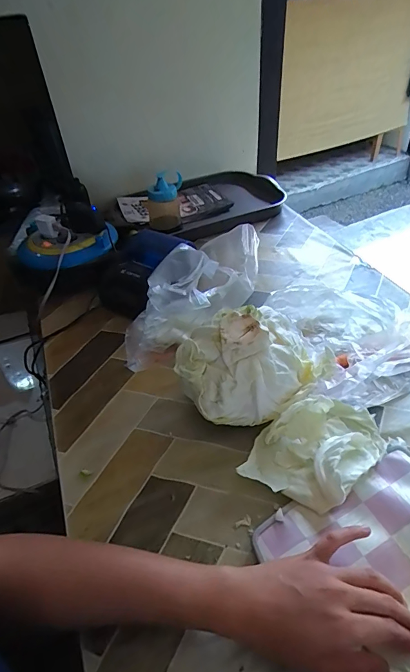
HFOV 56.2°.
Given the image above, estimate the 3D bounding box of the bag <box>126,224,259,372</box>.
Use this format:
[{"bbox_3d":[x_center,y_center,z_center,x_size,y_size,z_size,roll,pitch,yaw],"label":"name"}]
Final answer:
[{"bbox_3d":[-0.012,-0.047,0.526,0.196,0.165,0.096,-34,50,-29],"label":"bag"}]

